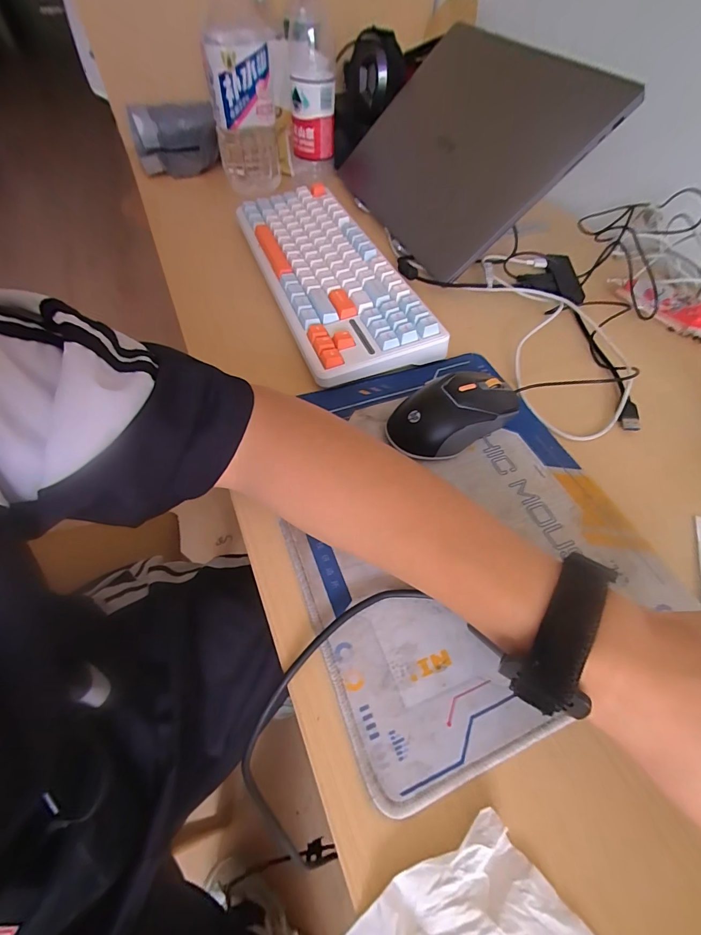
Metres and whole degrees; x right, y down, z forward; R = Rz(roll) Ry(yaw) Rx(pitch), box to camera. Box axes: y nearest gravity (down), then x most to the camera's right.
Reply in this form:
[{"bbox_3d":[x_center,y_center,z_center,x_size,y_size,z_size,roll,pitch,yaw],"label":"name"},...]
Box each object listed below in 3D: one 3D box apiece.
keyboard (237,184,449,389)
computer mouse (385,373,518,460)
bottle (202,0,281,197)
[{"bbox_3d":[-0.036,-0.242,0.465,0.138,0.035,0.378,-18,58,-13],"label":"keyboard"},{"bbox_3d":[0.084,-0.048,0.331,0.111,0.040,0.064,-25,60,-17],"label":"computer mouse"},{"bbox_3d":[-0.162,-0.545,0.584,0.095,0.241,0.095,-14,57,-10],"label":"bottle"}]

